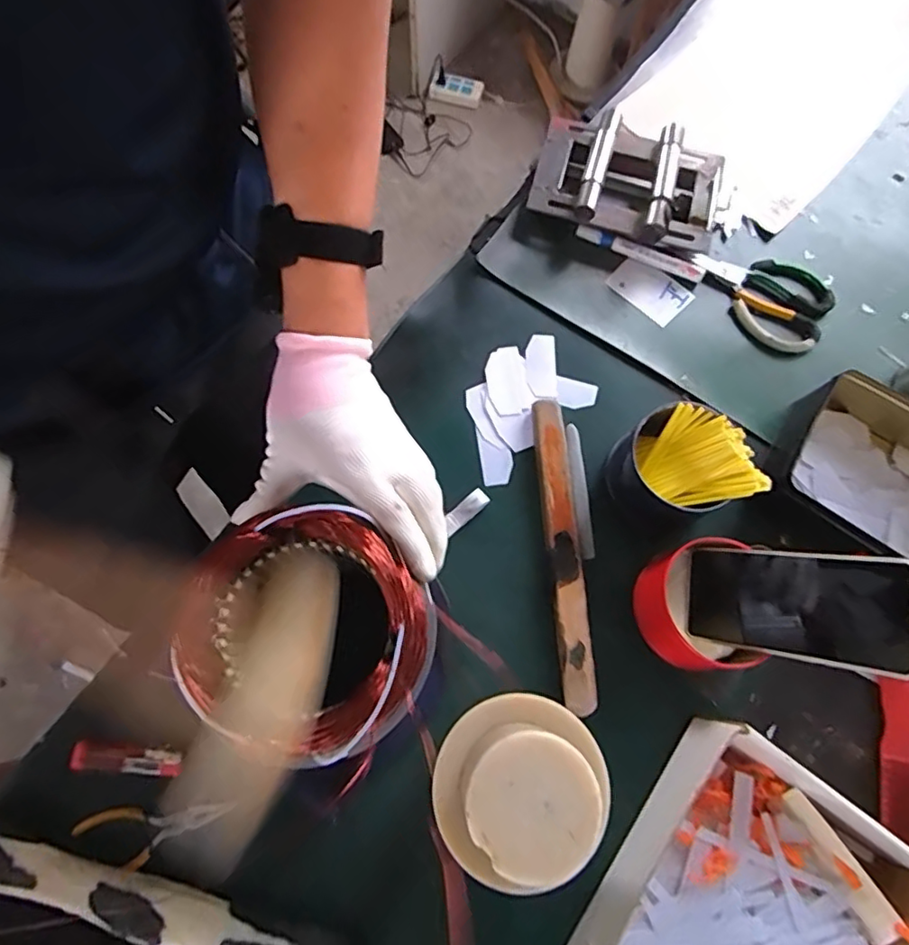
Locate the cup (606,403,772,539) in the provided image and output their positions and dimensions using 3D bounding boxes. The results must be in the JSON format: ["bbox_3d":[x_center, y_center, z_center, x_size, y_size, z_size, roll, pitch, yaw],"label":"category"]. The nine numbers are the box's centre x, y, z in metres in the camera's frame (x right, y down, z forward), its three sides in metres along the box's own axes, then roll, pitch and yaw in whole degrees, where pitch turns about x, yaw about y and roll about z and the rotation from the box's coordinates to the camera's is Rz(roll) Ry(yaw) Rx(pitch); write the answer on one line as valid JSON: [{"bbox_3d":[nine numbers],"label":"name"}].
[{"bbox_3d":[0.196,-0.005,0.512,0.093,0.080,0.100,0,71,-1],"label":"cup"}]

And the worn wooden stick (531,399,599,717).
[{"bbox_3d":[0.098,0.065,0.517,0.030,0.018,0.275,-3,71,-3],"label":"worn wooden stick"}]

